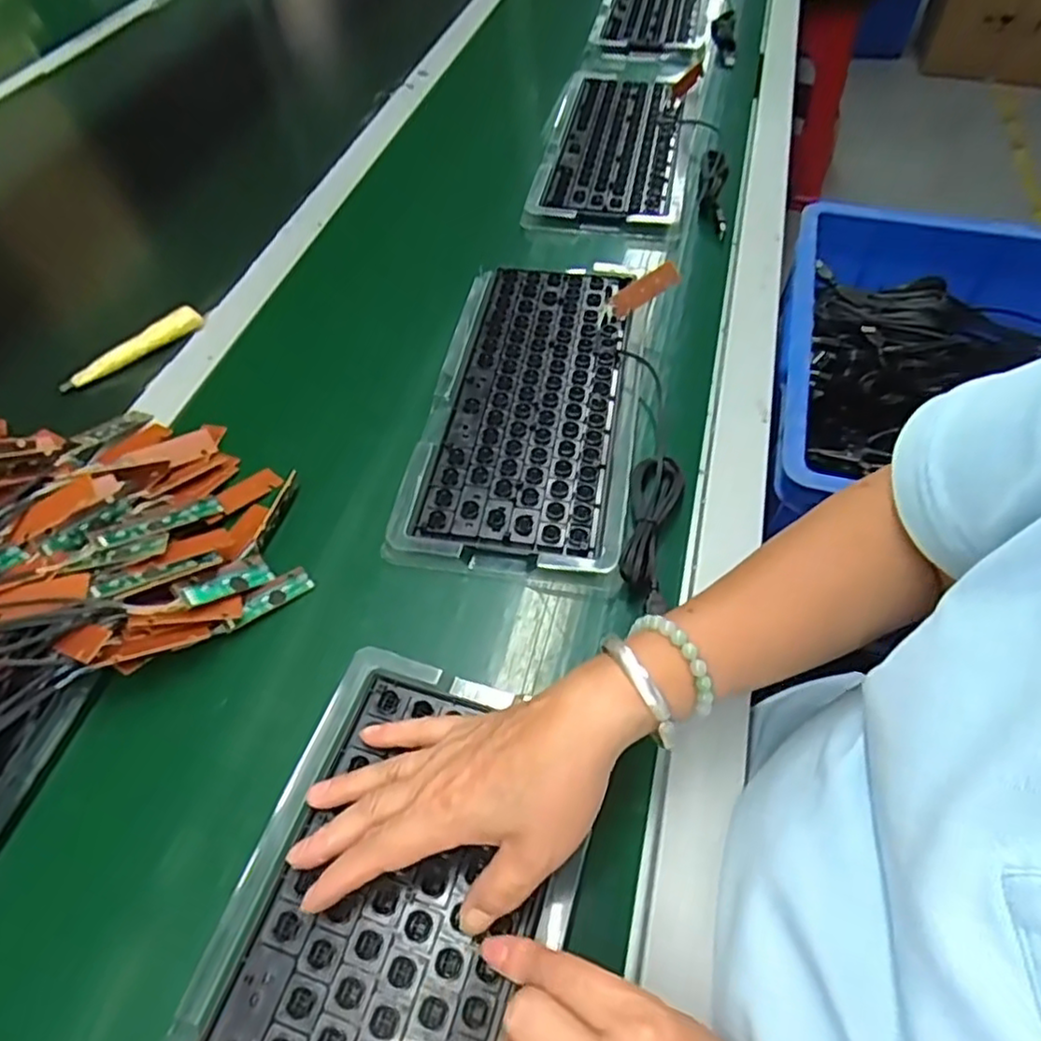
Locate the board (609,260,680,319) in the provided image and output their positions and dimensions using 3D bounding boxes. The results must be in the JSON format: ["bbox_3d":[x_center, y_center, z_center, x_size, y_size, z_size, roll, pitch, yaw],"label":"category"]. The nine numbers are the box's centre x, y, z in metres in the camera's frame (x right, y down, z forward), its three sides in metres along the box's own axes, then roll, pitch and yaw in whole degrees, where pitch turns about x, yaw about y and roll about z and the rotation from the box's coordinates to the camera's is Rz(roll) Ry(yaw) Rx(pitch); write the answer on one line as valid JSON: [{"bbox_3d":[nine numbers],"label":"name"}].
[{"bbox_3d":[0.102,-0.191,0.561,0.060,0.020,0.011,-25,21,32],"label":"board"}]

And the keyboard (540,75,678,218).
[{"bbox_3d":[0.110,-0.423,0.753,0.120,0.014,0.305,7,54,10],"label":"keyboard"}]

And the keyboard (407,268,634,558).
[{"bbox_3d":[0.013,-0.100,0.524,0.119,0.017,0.293,6,54,10],"label":"keyboard"}]

